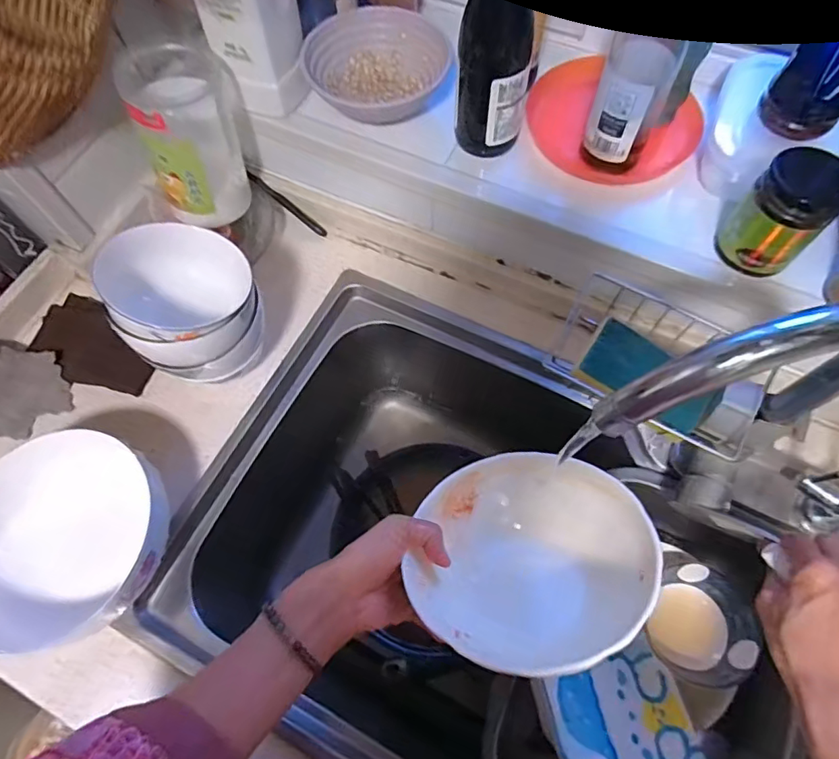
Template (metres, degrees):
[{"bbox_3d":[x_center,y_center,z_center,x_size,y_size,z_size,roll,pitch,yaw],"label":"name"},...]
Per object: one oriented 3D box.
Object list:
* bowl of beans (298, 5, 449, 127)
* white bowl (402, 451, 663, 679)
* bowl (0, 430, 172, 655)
[{"bbox_3d":[-0.045,-0.342,0.584,0.146,0.062,0.125,8,66,5],"label":"bowl of beans"},{"bbox_3d":[0.087,0.129,0.396,0.174,0.077,0.155,7,66,5],"label":"white bowl"},{"bbox_3d":[-0.327,0.157,0.490,0.183,0.080,0.199,-1,66,1],"label":"bowl"}]

